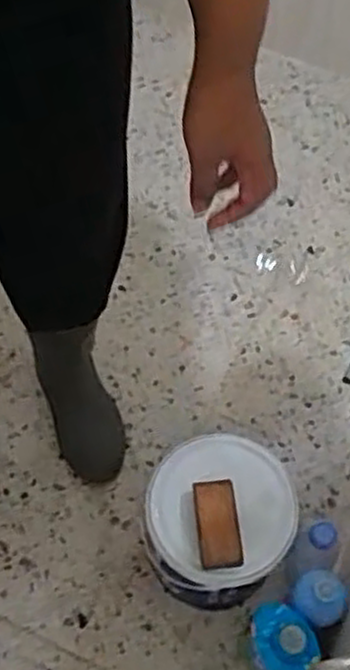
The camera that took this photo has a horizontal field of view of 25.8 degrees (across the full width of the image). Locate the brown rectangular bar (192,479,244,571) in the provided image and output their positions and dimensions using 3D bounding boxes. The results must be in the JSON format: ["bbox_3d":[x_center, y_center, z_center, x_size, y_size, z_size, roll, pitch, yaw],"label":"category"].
[{"bbox_3d":[0.050,0.222,0.894,0.049,0.027,0.104,-4,62,-5],"label":"brown rectangular bar"}]

